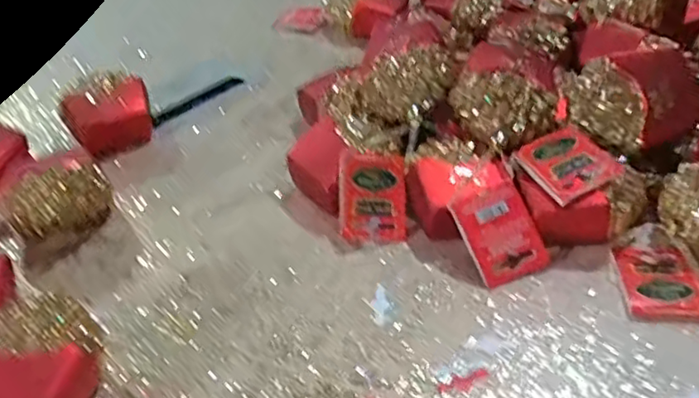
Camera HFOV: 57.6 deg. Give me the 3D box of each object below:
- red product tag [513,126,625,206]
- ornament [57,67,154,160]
[{"bbox_3d":[0.142,-0.023,0.416,0.045,0.010,0.058,-33,43,0],"label":"red product tag"},{"bbox_3d":[-0.208,-0.074,0.547,0.071,0.047,0.066,-20,41,-19],"label":"ornament"}]

